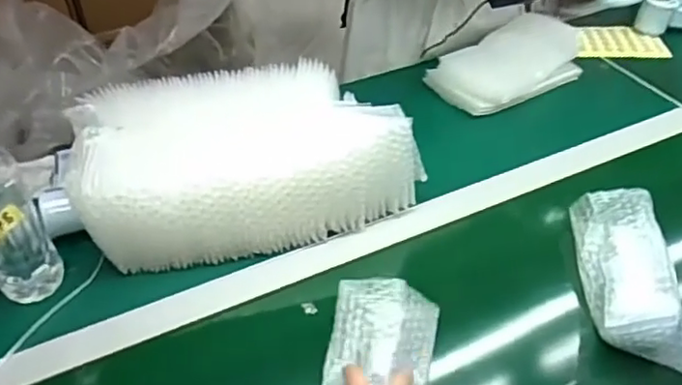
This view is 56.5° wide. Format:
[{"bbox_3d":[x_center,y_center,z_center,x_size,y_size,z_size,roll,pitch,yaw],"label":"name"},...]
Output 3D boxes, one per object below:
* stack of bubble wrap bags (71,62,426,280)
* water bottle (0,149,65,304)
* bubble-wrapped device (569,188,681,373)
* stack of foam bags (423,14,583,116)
[{"bbox_3d":[-0.113,-0.046,0.775,0.384,0.117,0.214,-10,44,-11],"label":"stack of bubble wrap bags"},{"bbox_3d":[-0.344,0.019,0.642,0.065,0.221,0.064,-27,50,-26],"label":"water bottle"},{"bbox_3d":[0.302,0.080,0.674,0.077,0.056,0.201,3,43,2],"label":"bubble-wrapped device"},{"bbox_3d":[0.265,-0.208,0.966,0.230,0.083,0.135,-25,49,-25],"label":"stack of foam bags"}]

